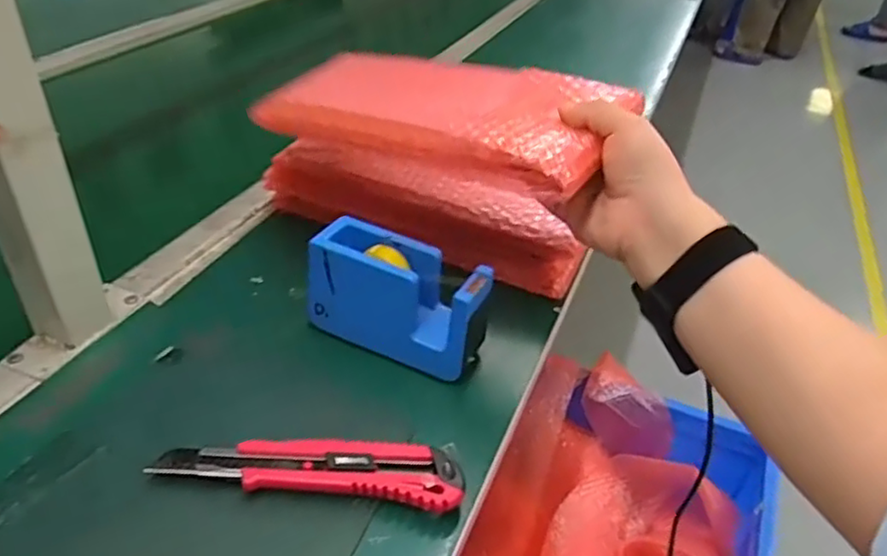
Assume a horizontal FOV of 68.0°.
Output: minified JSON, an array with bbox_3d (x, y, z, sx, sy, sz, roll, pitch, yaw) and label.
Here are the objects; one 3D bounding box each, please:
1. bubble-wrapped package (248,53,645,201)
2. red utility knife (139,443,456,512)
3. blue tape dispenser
[{"bbox_3d":[-0.004,-0.130,0.496,0.278,0.042,0.121,18,38,32],"label":"bubble-wrapped package"},{"bbox_3d":[-0.079,0.115,0.394,0.177,0.018,0.038,6,37,1],"label":"red utility knife"},{"bbox_3d":[-0.035,0.016,0.480,0.126,0.077,0.051,17,39,16],"label":"blue tape dispenser"}]

